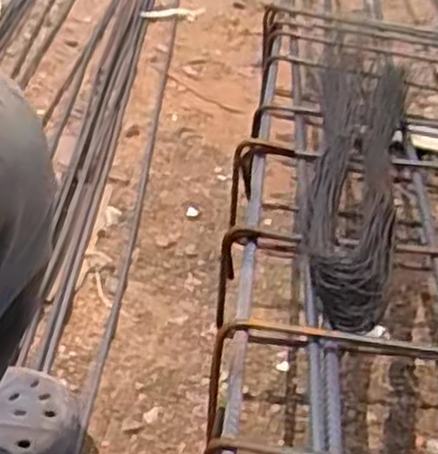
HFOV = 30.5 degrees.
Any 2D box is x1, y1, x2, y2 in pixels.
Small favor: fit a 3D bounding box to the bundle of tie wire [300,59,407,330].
[{"bbox_3d":[0.131,-0.073,0.763,0.080,0.067,0.471,9,35,6],"label":"bundle of tie wire"}]

